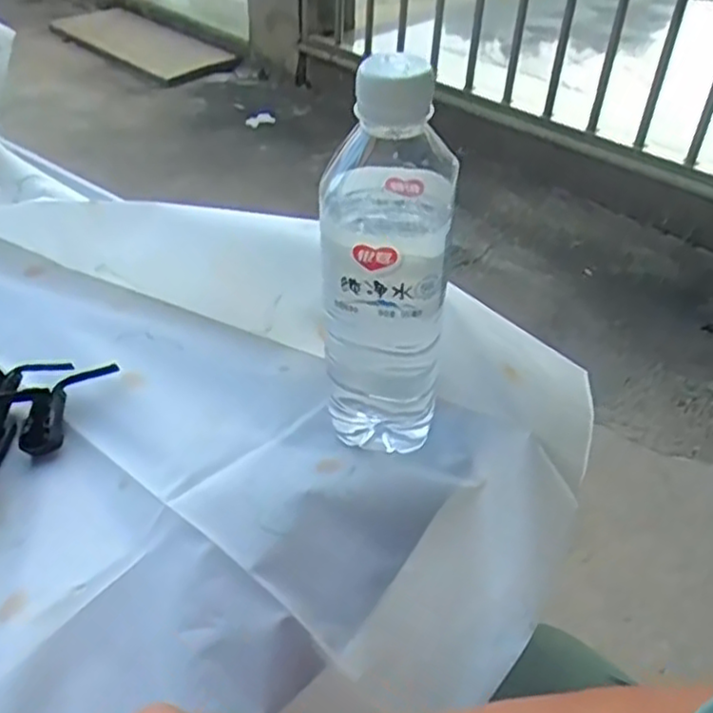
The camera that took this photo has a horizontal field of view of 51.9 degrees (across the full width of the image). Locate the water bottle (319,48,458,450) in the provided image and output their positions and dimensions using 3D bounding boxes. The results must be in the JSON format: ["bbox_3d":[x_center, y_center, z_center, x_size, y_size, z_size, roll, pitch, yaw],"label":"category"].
[{"bbox_3d":[0.015,-0.043,0.368,0.060,0.212,0.068,9,43,7],"label":"water bottle"}]

